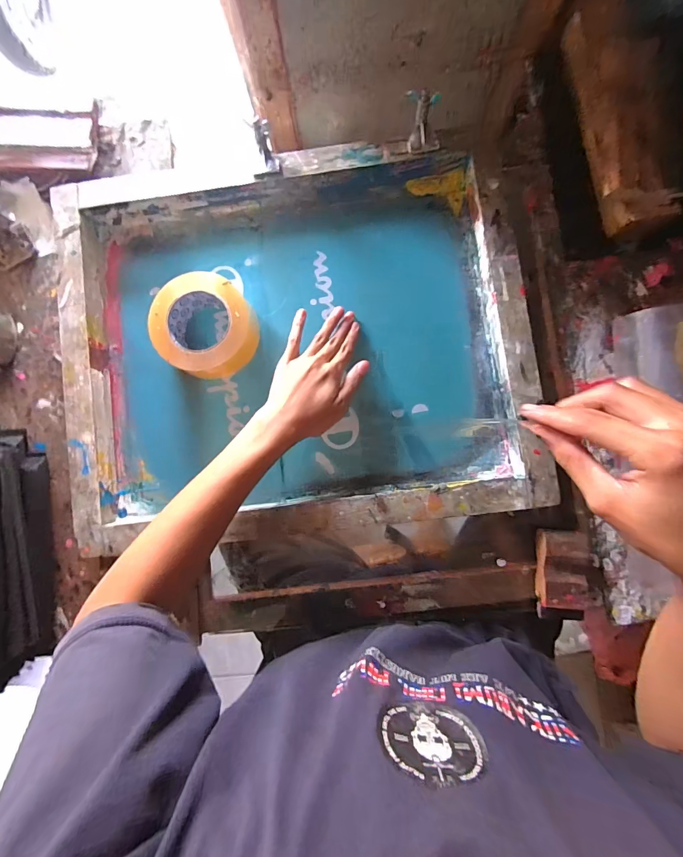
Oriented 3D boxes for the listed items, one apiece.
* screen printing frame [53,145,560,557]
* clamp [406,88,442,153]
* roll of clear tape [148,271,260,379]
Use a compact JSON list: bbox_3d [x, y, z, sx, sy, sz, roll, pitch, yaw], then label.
[{"bbox_3d":[-0.063,-0.110,0.476,0.549,0.051,0.464,-7,87,2],"label":"screen printing frame"},{"bbox_3d":[0.099,-0.370,0.451,0.038,0.057,0.028,-7,58,2],"label":"clamp"},{"bbox_3d":[-0.175,-0.133,0.477,0.116,0.055,0.127,0,87,3],"label":"roll of clear tape"}]

